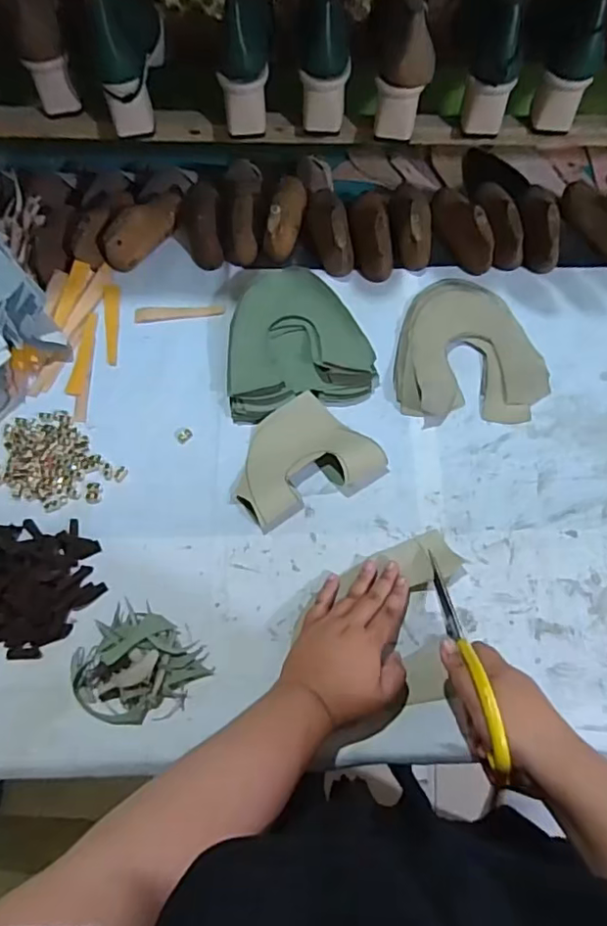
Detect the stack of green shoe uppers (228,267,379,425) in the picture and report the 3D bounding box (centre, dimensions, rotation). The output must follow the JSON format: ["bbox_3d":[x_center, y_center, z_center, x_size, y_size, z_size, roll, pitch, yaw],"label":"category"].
[{"bbox_3d":[-0.013,-0.146,0.680,0.172,0.037,0.179,-12,69,-3],"label":"stack of green shoe uppers"}]

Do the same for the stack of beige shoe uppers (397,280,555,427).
[{"bbox_3d":[0.197,-0.137,0.679,0.173,0.016,0.186,-1,68,1],"label":"stack of beige shoe uppers"}]

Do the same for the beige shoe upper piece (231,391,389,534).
[{"bbox_3d":[-0.005,-0.004,0.627,0.156,0.025,0.125,-33,71,-11],"label":"beige shoe upper piece"}]

